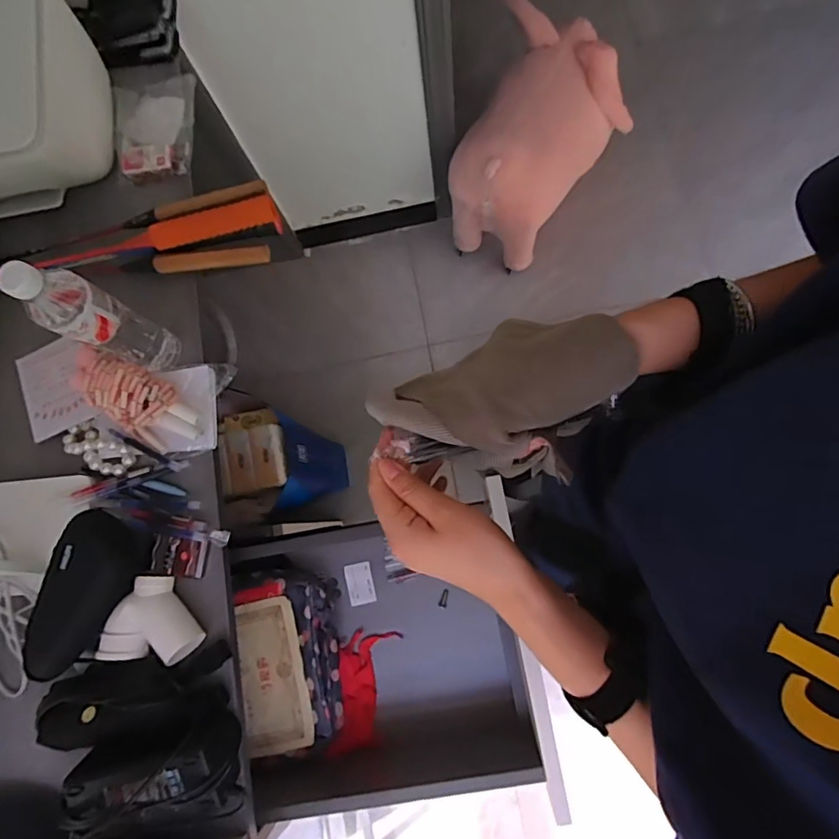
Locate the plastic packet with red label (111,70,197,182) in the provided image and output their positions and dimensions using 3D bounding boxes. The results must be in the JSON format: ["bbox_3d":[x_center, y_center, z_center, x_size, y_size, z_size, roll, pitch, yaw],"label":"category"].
[{"bbox_3d":[-0.377,-0.418,0.753,0.115,0.017,0.162,-10,78,4],"label":"plastic packet with red label"}]

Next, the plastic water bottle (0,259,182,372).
[{"bbox_3d":[-0.348,-0.108,0.576,0.052,0.213,0.061,30,84,11],"label":"plastic water bottle"}]

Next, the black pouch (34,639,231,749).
[{"bbox_3d":[-0.318,0.304,0.590,0.203,0.079,0.076,-10,78,4],"label":"black pouch"}]

